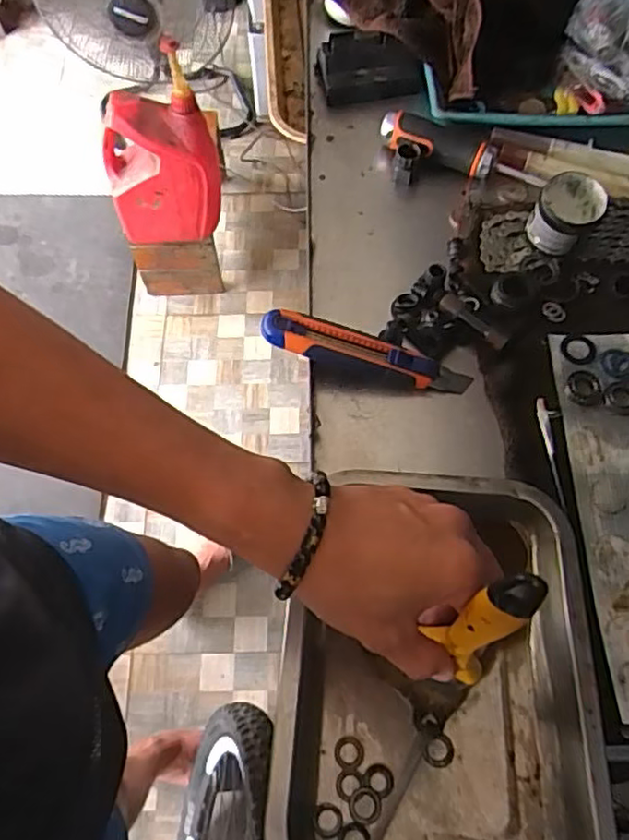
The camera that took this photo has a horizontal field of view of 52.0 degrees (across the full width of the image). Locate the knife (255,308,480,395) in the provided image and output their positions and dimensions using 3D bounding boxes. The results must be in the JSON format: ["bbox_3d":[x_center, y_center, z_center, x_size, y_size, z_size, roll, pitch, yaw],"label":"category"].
[{"bbox_3d":[0.042,-0.053,0.520,0.170,0.022,0.029,16,66,-5],"label":"knife"}]

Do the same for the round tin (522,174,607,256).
[{"bbox_3d":[0.218,-0.178,0.564,0.053,0.048,0.053,-1,65,2],"label":"round tin"}]

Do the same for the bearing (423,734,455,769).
[{"bbox_3d":[0.078,0.208,0.406,0.019,0.004,0.019,-1,65,2],"label":"bearing"}]

